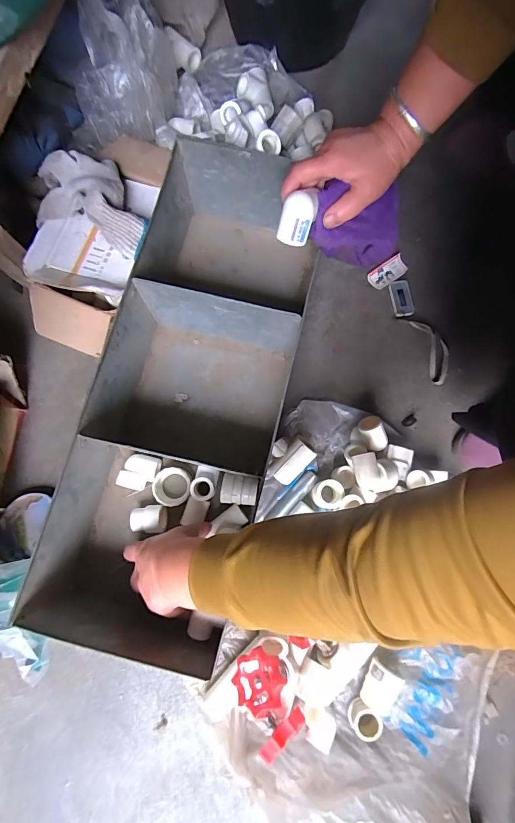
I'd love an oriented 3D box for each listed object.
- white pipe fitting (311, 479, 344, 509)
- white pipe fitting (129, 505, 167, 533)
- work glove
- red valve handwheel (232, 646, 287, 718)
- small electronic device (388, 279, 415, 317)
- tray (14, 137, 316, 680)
[{"bbox_3d":[0.086,0.101,0.477,0.035,0.037,0.031,-12,79,-3],"label":"white pipe fitting"},{"bbox_3d":[-0.135,0.135,0.486,0.045,0.031,0.031,-7,79,-2],"label":"white pipe fitting"},{"bbox_3d":[-0.187,-0.255,0.452,0.154,0.049,0.103,25,82,5],"label":"work glove"},{"bbox_3d":[0.002,0.279,0.398,0.053,0.015,0.053,7,70,41],"label":"red valve handwheel"},{"bbox_3d":[0.205,-0.162,0.552,0.029,0.011,0.053,-10,79,-3],"label":"small electronic device"},{"bbox_3d":[-0.074,-0.028,0.468,0.201,0.136,0.556,13,79,2],"label":"tray"}]

